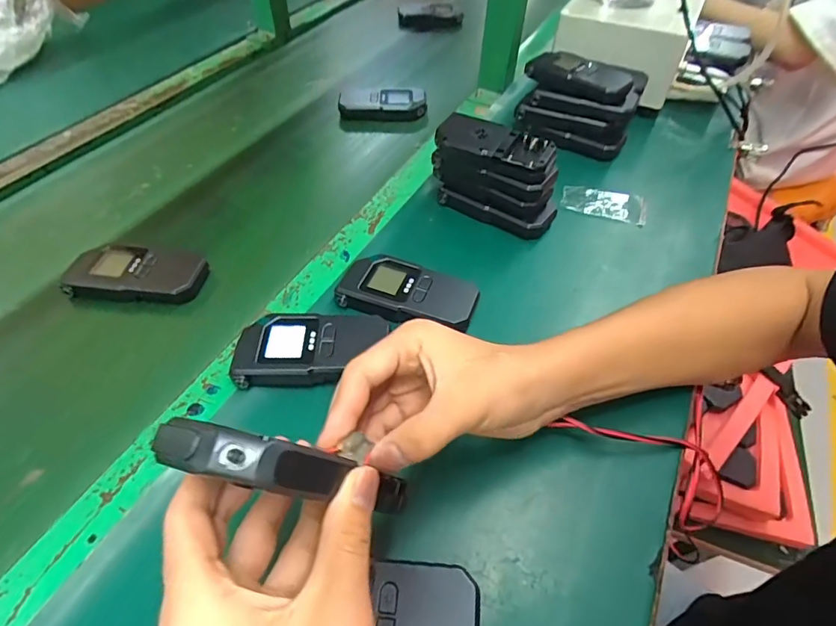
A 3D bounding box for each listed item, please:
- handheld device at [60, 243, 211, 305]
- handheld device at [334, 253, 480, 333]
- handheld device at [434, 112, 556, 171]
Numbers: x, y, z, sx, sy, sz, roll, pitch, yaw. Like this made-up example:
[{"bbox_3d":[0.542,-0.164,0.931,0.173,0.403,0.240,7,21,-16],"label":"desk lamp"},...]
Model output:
[{"bbox_3d":[-0.258,-0.035,0.444,0.114,0.027,0.055,3,51,0],"label":"handheld device"},{"bbox_3d":[-0.008,-0.017,0.425,0.117,0.022,0.058,15,52,9],"label":"handheld device"},{"bbox_3d":[0.074,-0.166,0.464,0.112,0.018,0.056,20,53,13],"label":"handheld device"}]

